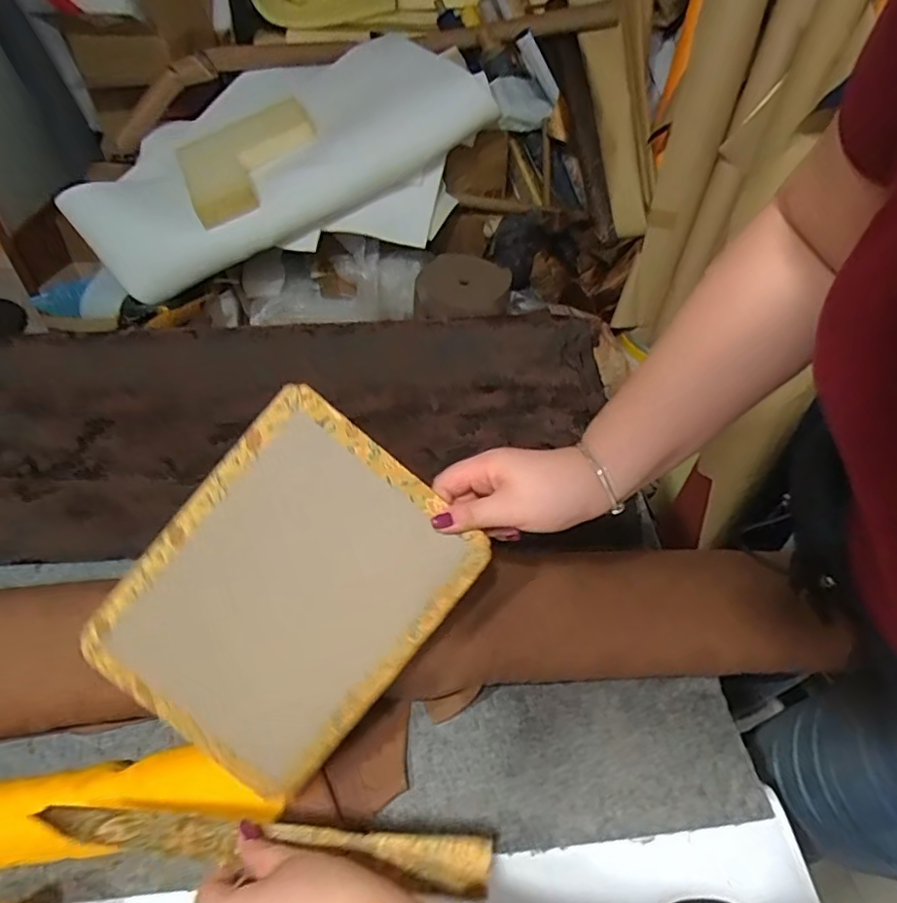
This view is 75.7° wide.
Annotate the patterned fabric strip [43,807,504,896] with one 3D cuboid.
[{"bbox_3d":[-0.123,0.267,0.390,0.301,0.020,0.030,4,48,2],"label":"patterned fabric strip"}]

